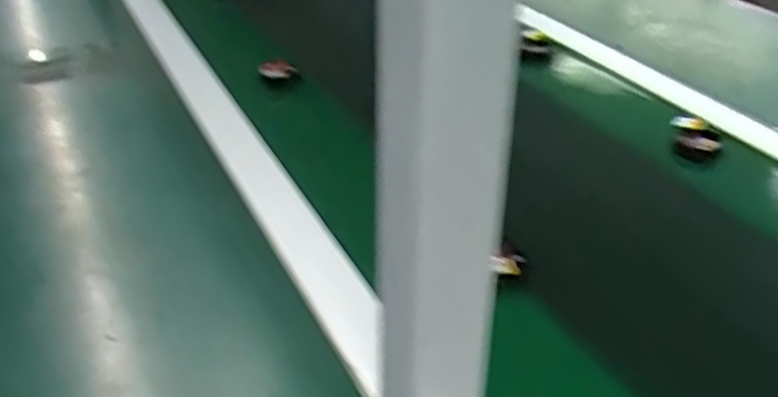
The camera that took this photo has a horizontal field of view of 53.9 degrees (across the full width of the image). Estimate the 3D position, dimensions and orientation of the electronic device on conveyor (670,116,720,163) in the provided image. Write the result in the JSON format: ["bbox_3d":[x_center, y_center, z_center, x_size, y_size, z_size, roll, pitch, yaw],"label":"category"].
[{"bbox_3d":[0.275,-0.052,0.687,0.041,0.023,0.049,13,35,15],"label":"electronic device on conveyor"}]

